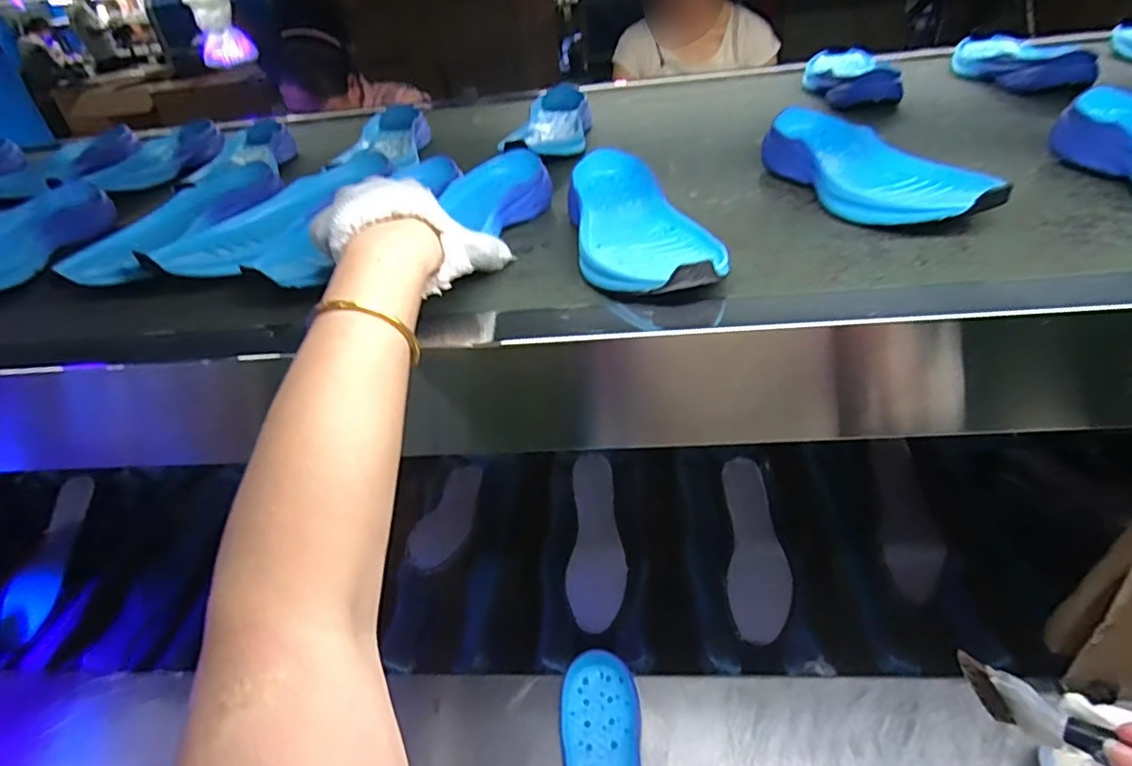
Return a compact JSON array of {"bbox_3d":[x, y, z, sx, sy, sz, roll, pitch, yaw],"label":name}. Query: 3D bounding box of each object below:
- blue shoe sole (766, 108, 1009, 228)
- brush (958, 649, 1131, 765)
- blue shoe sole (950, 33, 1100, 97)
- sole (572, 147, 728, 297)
[{"bbox_3d":[0.255,-0.186,0.518,0.094,0.046,0.257,-13,35,-10],"label":"blue shoe sole"},{"bbox_3d":[0.300,0.199,0.315,0.010,0.032,0.163,-29,26,-30],"label":"brush"},{"bbox_3d":[0.591,-0.434,0.807,0.086,0.046,0.263,-3,35,5],"label":"blue shoe sole"},{"bbox_3d":[0.049,-0.131,0.482,0.091,0.041,0.262,-10,35,-5],"label":"sole"}]

